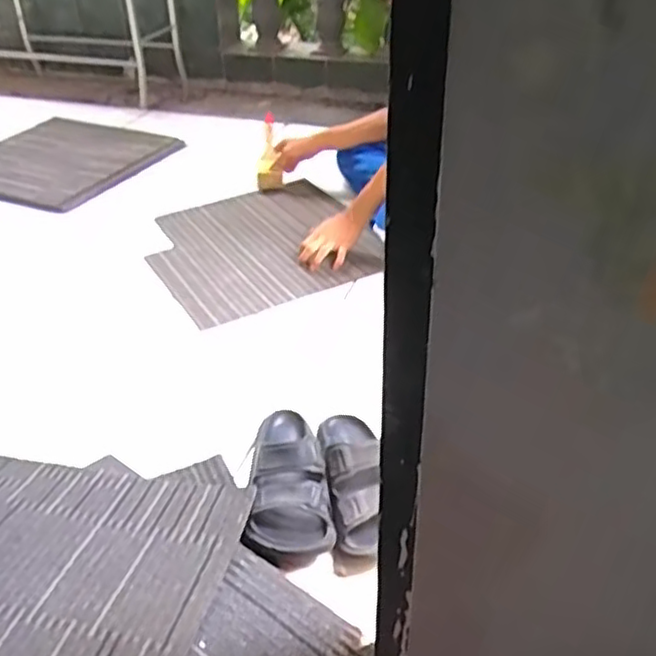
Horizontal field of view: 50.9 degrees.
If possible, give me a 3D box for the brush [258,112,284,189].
[{"bbox_3d":[-0.144,-0.447,1.742,0.062,0.193,0.041,0,0,-2],"label":"brush"}]

